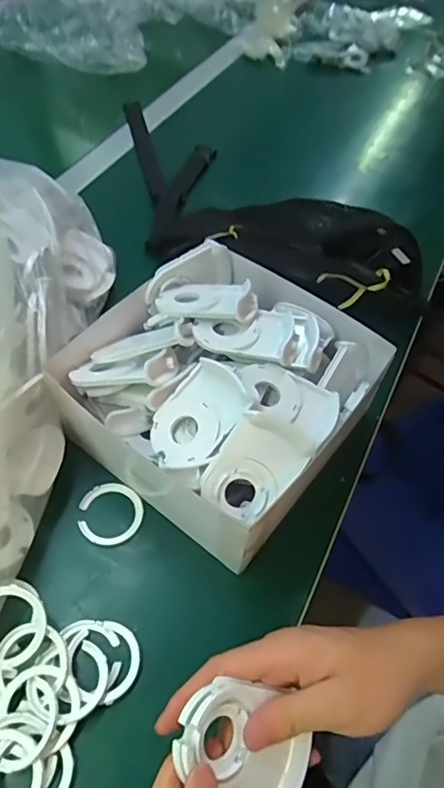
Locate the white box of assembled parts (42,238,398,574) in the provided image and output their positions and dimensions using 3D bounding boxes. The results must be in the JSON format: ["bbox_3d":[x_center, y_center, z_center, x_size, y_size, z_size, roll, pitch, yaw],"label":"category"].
[{"bbox_3d":[-0.001,-0.004,0.444,0.213,0.107,0.208,35,59,21],"label":"white box of assembled parts"}]

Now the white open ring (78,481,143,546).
[{"bbox_3d":[-0.090,0.096,0.428,0.050,0.007,0.050,2,53,-2],"label":"white open ring"}]

